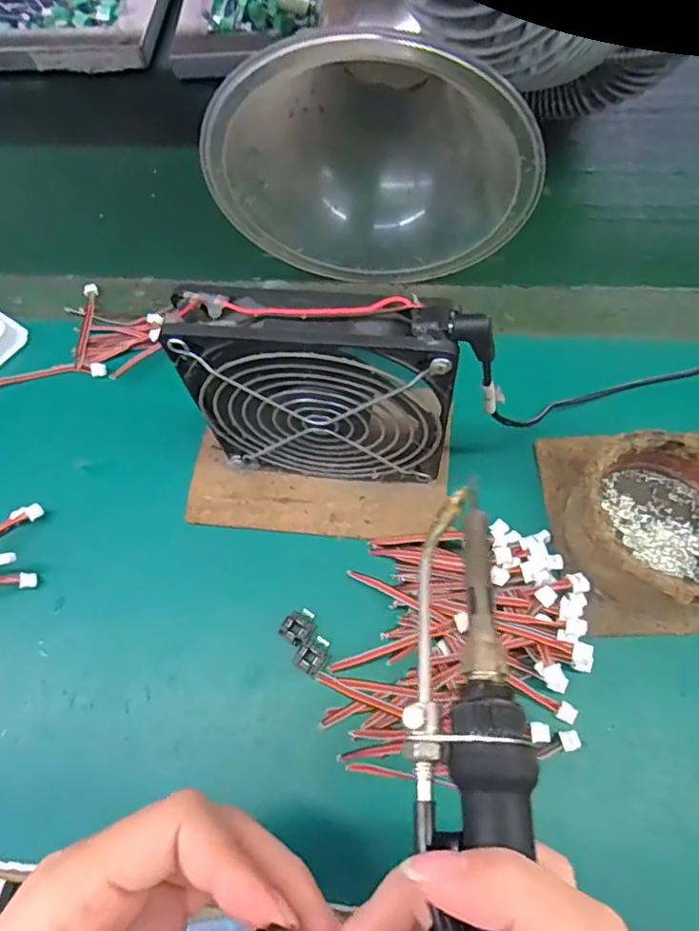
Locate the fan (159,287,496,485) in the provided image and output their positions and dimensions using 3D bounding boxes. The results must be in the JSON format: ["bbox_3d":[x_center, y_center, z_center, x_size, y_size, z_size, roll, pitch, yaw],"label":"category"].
[{"bbox_3d":[-0.008,-0.030,0.271,0.124,0.129,0.030,3,66,5],"label":"fan"}]

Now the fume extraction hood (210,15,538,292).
[{"bbox_3d":[0.015,-0.182,0.333,0.168,0.146,0.099,2,66,5],"label":"fume extraction hood"}]

